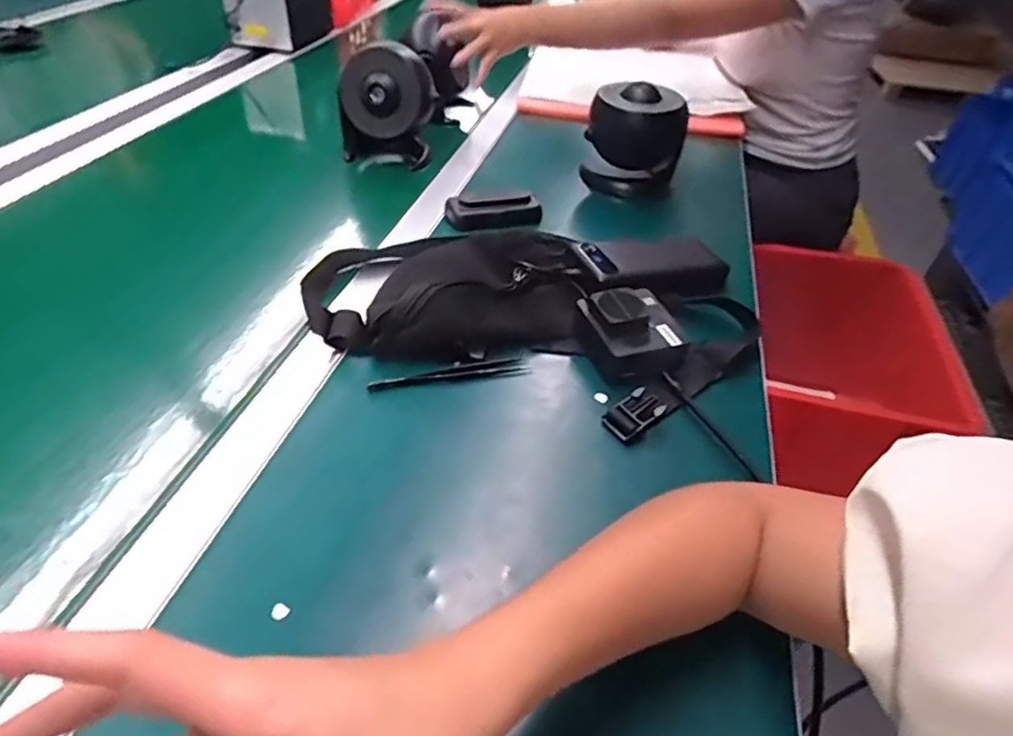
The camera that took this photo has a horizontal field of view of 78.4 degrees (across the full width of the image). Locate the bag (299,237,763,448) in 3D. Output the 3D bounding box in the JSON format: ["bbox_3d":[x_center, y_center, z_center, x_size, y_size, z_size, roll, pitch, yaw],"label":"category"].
[{"bbox_3d":[0.025,-0.075,0.570,0.394,0.050,0.269,16,42,13],"label":"bag"}]

